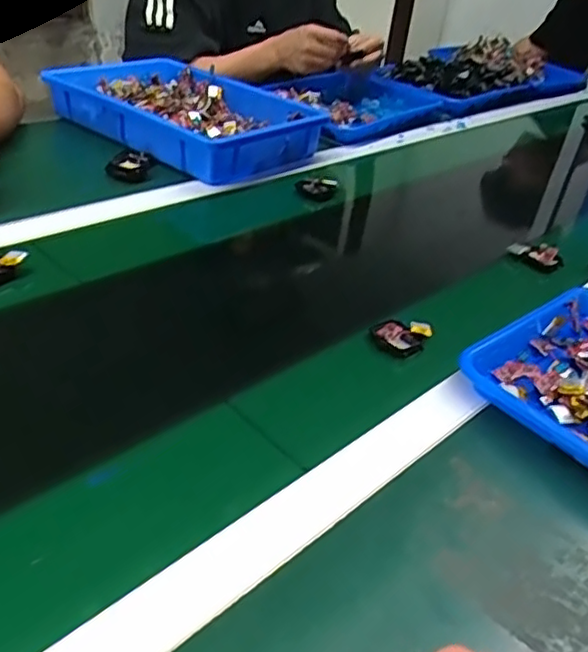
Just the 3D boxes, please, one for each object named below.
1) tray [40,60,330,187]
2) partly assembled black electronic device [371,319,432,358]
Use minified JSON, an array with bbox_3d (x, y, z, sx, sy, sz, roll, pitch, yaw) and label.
[{"bbox_3d":[-0.165,-0.319,0.986,0.365,0.058,0.248,29,38,27],"label":"tray"},{"bbox_3d":[0.099,0.007,0.614,0.049,0.021,0.043,28,39,28],"label":"partly assembled black electronic device"}]

